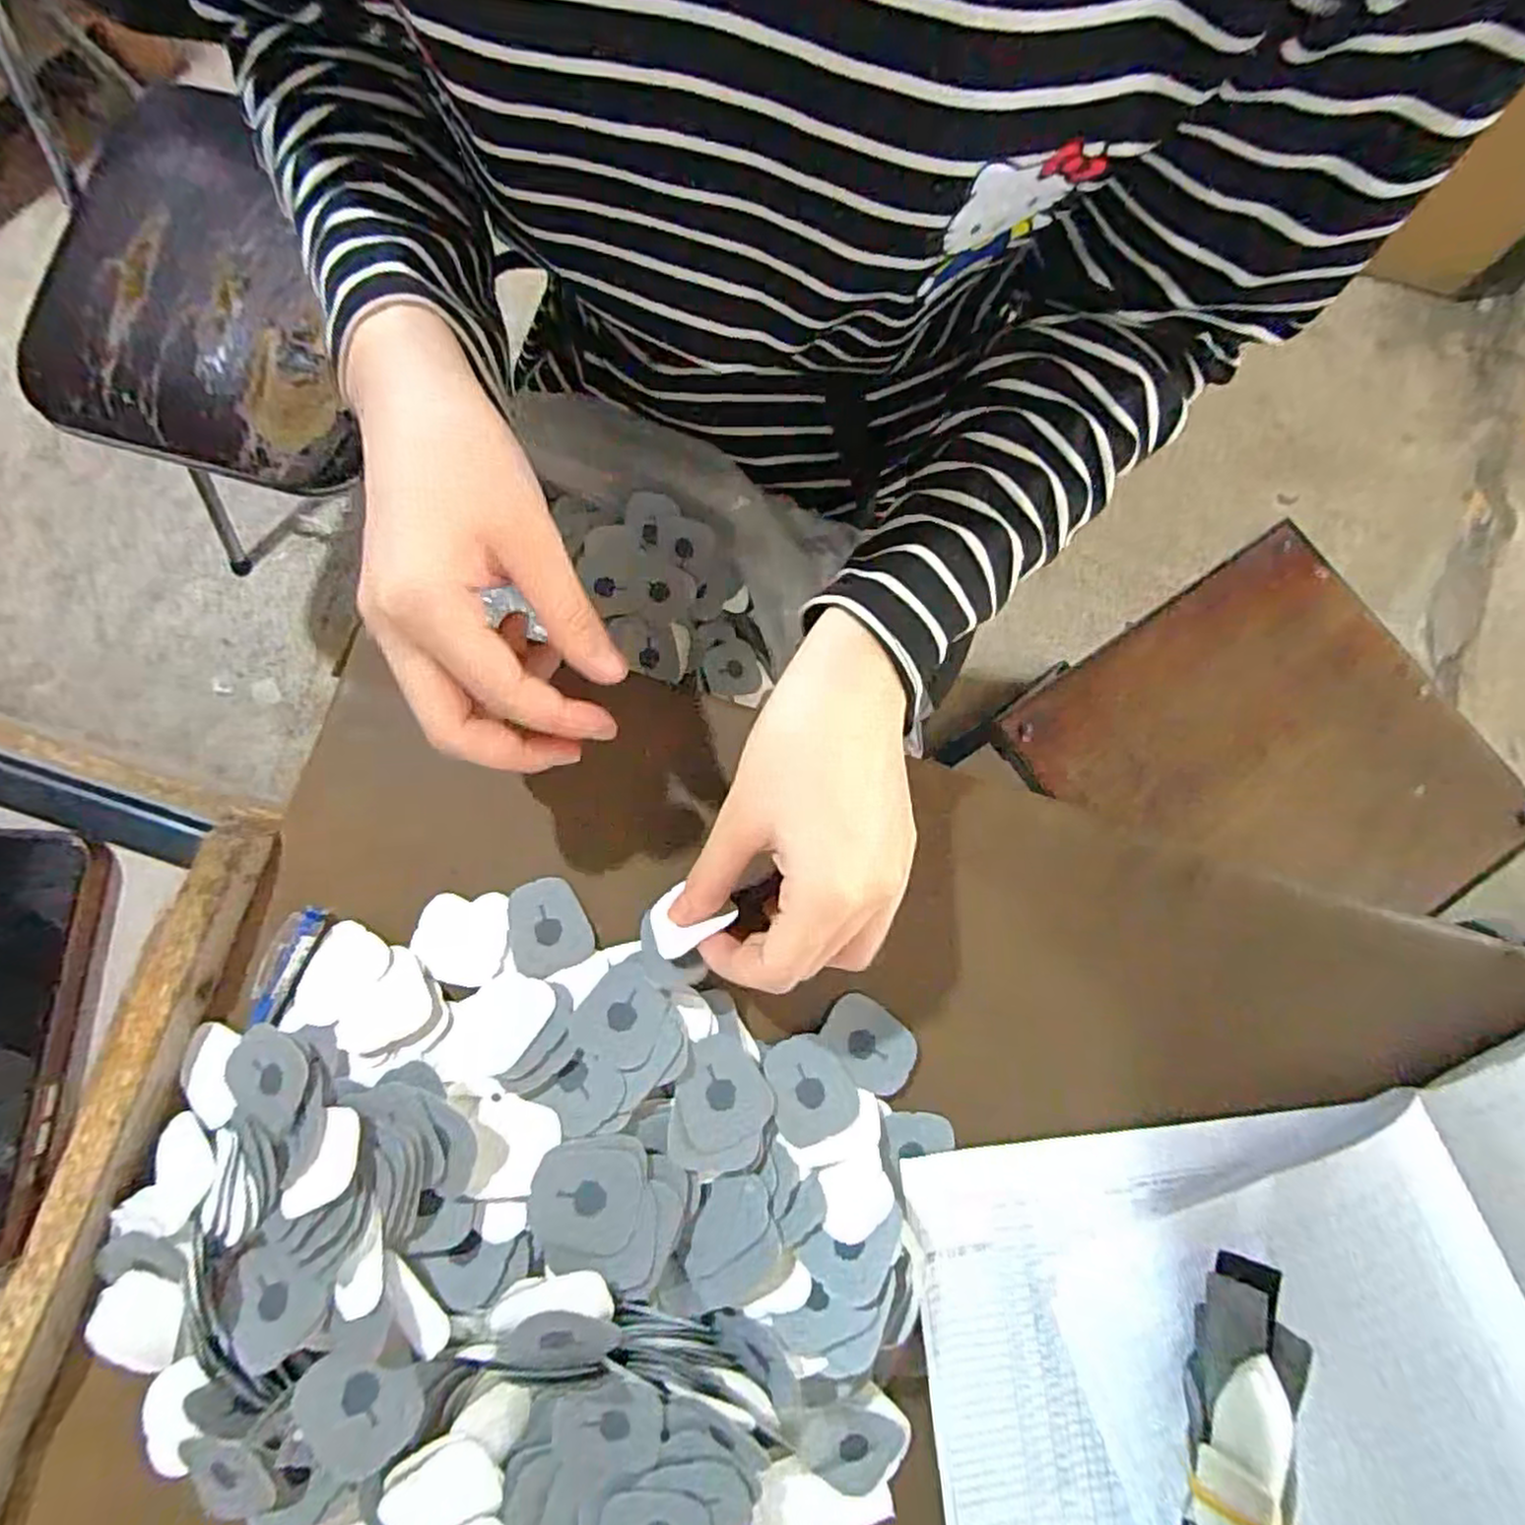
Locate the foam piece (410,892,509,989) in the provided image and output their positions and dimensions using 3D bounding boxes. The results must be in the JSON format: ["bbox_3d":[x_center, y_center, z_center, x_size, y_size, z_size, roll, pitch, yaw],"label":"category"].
[{"bbox_3d":[-0.127,0.074,0.307,0.038,0.004,0.037,0,82,-1],"label":"foam piece"}]

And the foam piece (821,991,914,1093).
[{"bbox_3d":[0.044,0.116,0.303,0.040,0.004,0.029,38,83,4],"label":"foam piece"}]

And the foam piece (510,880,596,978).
[{"bbox_3d":[-0.091,0.069,0.309,0.032,0.004,0.038,-22,83,-4],"label":"foam piece"}]

